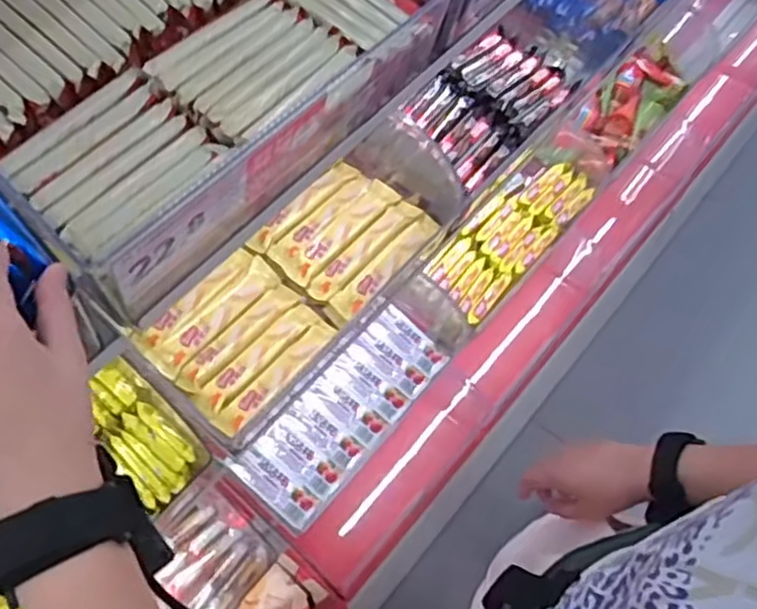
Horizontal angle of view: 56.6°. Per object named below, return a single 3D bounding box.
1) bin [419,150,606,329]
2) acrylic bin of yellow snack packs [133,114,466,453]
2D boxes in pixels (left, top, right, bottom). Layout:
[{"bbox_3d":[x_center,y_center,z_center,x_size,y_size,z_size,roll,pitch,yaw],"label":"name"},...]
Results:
[{"bbox_3d":[0.193,-0.111,1.035,0.141,0.078,0.345,30,65,18],"label":"bin"},{"bbox_3d":[-0.070,-0.046,0.707,0.153,0.084,0.356,37,67,20],"label":"acrylic bin of yellow snack packs"}]

